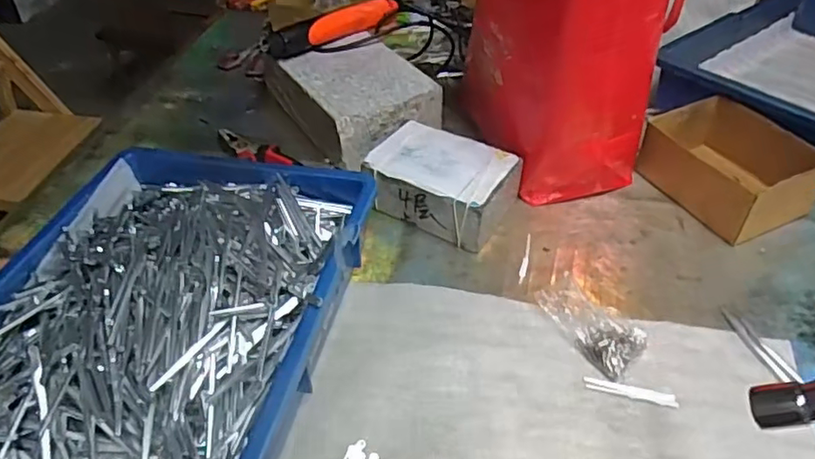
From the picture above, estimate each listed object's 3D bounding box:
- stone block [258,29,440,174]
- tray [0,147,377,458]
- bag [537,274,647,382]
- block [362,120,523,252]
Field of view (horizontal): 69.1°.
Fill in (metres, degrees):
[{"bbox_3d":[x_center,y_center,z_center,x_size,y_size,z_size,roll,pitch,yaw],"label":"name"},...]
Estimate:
[{"bbox_3d":[-0.077,-0.181,0.780,0.147,0.078,0.232,-24,47,-23],"label":"stone block"},{"bbox_3d":[-0.213,0.094,0.492,0.289,0.084,0.434,8,43,10],"label":"tray"},{"bbox_3d":[0.163,0.079,0.523,0.058,0.037,0.091,-33,51,-30],"label":"bag"},{"bbox_3d":[0.039,-0.050,0.649,0.147,0.065,0.107,19,46,21],"label":"block"}]

